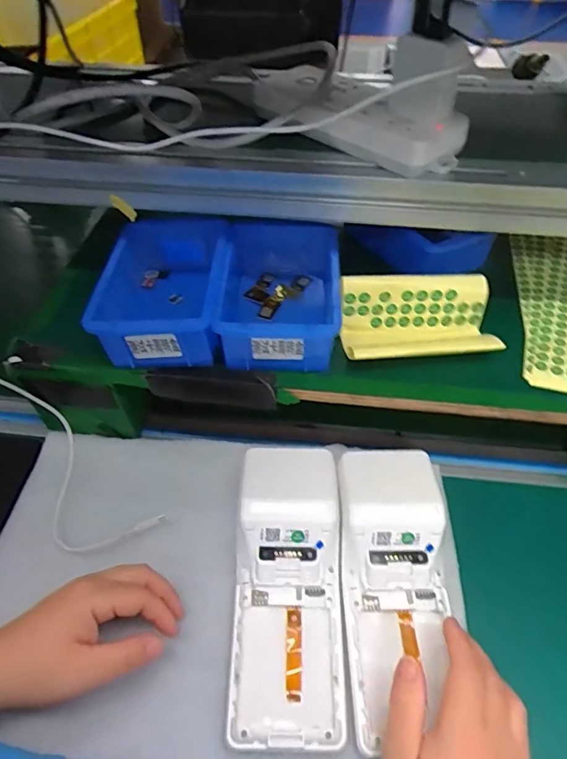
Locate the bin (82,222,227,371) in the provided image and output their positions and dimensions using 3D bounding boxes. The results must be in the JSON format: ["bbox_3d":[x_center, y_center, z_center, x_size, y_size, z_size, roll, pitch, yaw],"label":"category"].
[{"bbox_3d":[-0.101,-0.078,0.426,0.097,0.061,0.142,1,50,1],"label":"bin"}]

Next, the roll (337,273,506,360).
[{"bbox_3d":[0.112,-0.049,0.409,0.122,0.045,0.063,-5,50,-4],"label":"roll"}]

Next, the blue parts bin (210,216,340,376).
[{"bbox_3d":[-0.004,-0.072,0.426,0.100,0.058,0.138,0,50,0],"label":"blue parts bin"}]

